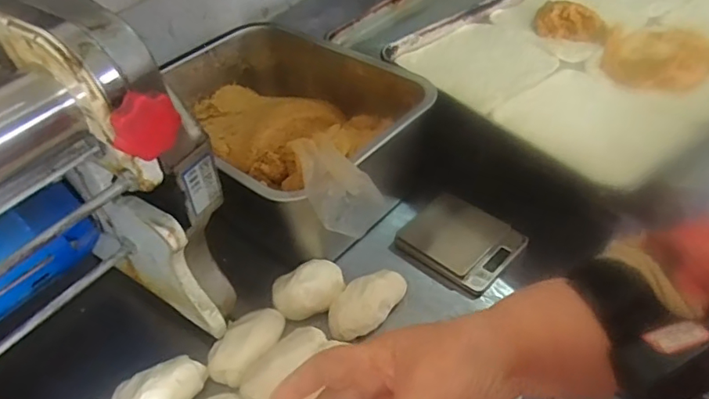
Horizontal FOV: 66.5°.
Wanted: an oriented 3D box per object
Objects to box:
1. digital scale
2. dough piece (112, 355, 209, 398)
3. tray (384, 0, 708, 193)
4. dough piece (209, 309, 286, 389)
[{"bbox_3d":[0.127,0.050,0.651,0.126,0.017,0.118,30,54,33],"label":"digital scale"},{"bbox_3d":[-0.187,0.183,0.519,0.087,0.031,0.045,-27,47,-20],"label":"dough piece"},{"bbox_3d":[0.410,-0.244,0.806,0.631,0.050,0.412,-29,48,-23],"label":"tray"},{"bbox_3d":[-0.111,0.147,0.558,0.049,0.036,0.090,28,53,32],"label":"dough piece"}]

